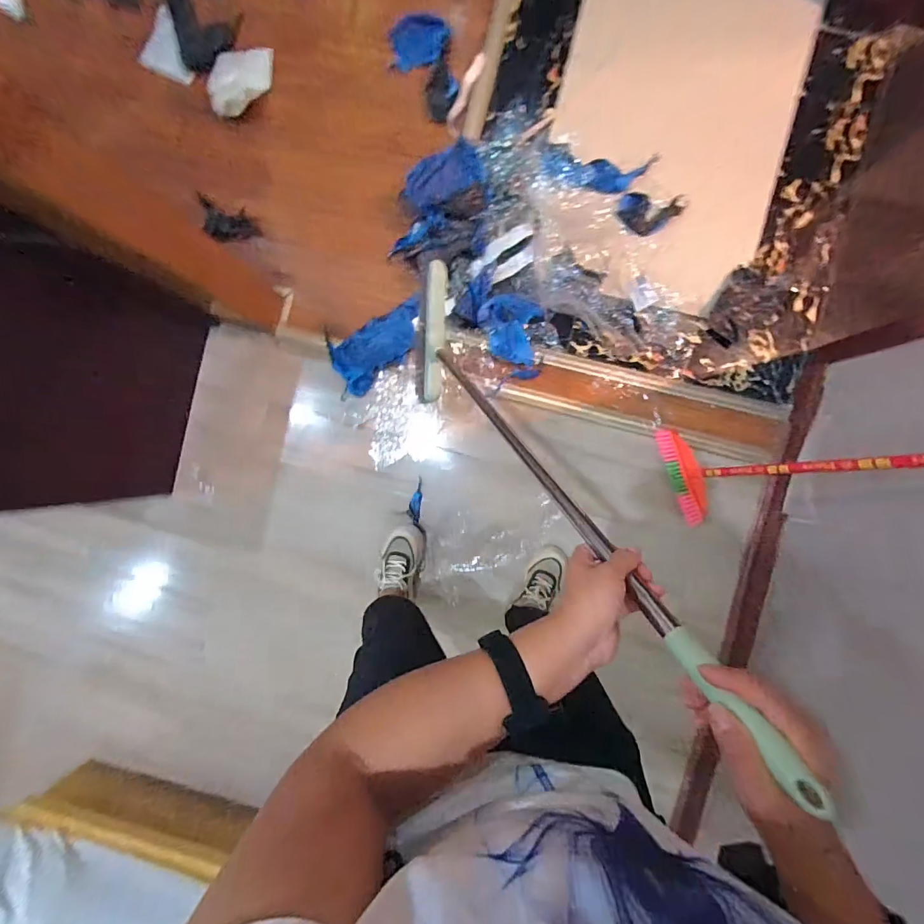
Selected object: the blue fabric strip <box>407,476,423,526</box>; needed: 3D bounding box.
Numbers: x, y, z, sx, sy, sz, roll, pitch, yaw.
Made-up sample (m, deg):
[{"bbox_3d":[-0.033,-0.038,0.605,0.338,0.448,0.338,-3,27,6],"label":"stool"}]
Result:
[{"bbox_3d":[-0.125,0.104,1.183,0.037,0.007,0.128,4,90,5],"label":"blue fabric strip"}]

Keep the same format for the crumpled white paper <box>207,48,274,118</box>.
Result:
[{"bbox_3d":[-0.586,-1.027,1.185,0.112,0.089,0.229,28,74,4],"label":"crumpled white paper"}]

